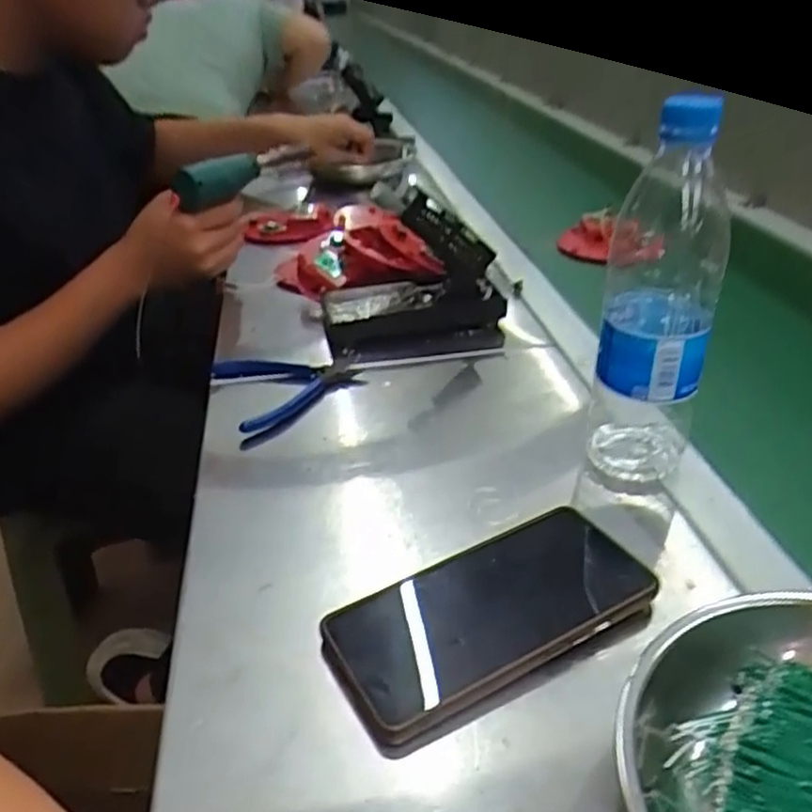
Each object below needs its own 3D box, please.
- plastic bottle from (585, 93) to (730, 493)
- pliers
[{"bbox_3d":[0.144,-0.062,0.420,0.063,0.201,0.059,11,37,19],"label":"plastic bottle"},{"bbox_3d":[-0.090,-0.014,0.586,0.114,0.025,0.105,-12,34,-14],"label":"pliers"}]

